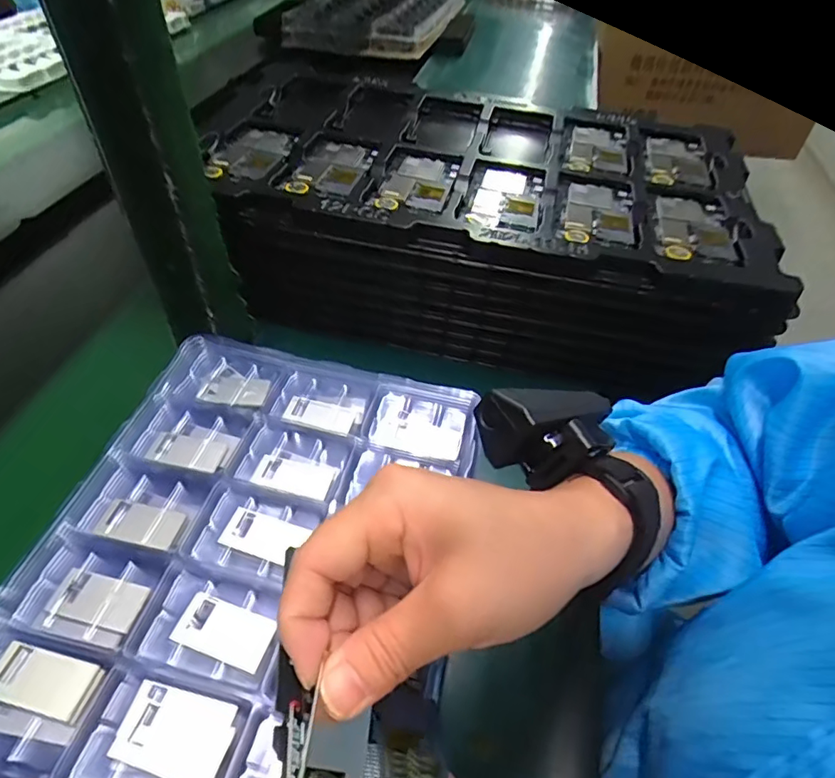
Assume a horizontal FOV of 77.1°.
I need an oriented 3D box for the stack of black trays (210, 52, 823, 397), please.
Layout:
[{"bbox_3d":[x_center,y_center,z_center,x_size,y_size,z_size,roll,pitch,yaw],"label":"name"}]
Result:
[{"bbox_3d":[0.048,-0.186,0.581,0.519,0.167,0.332,9,48,7],"label":"stack of black trays"}]

